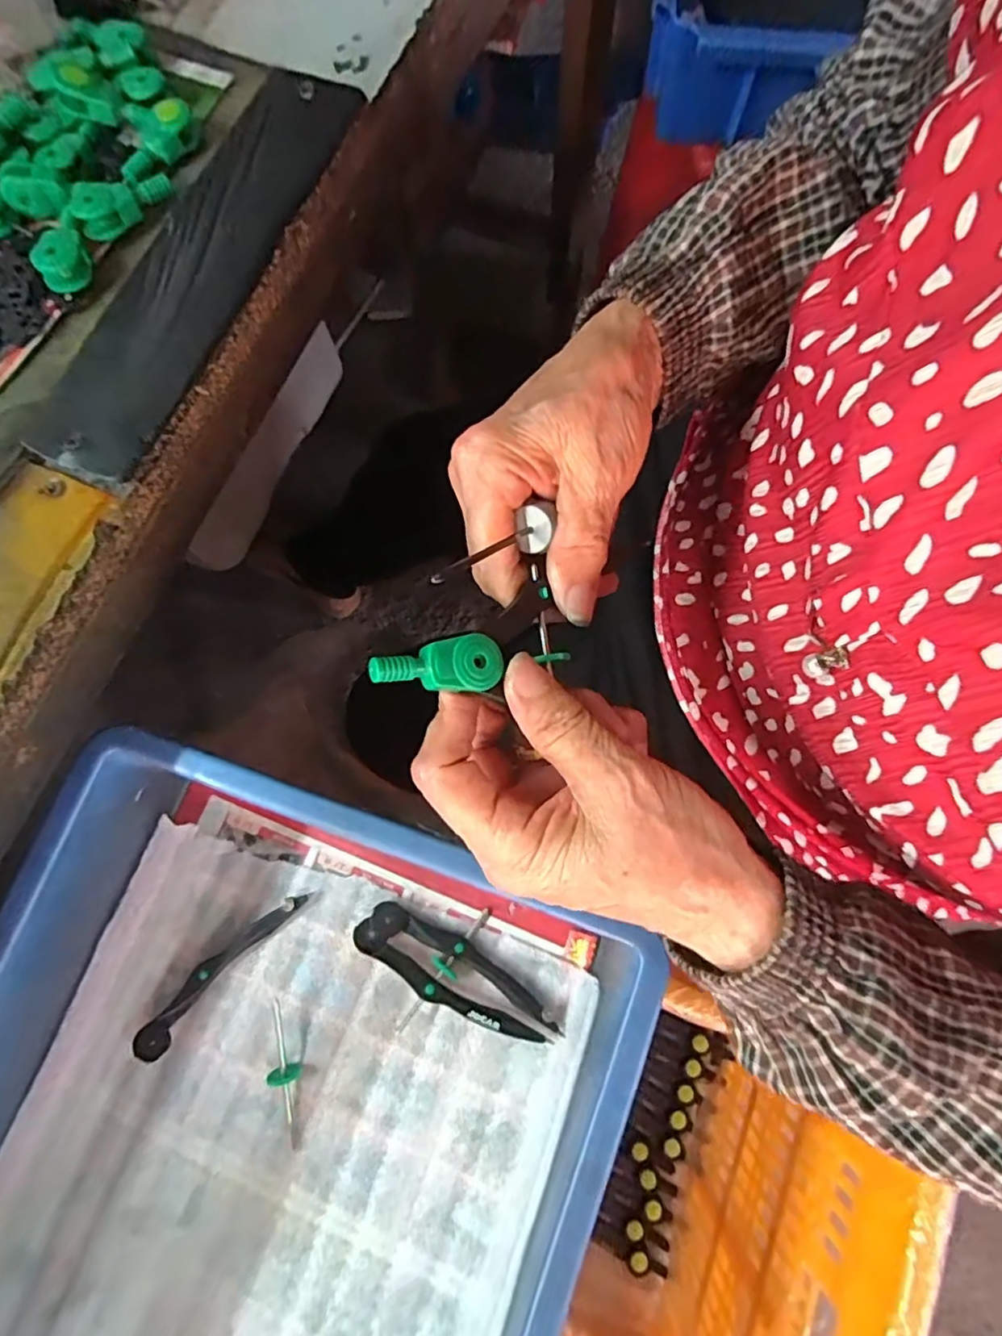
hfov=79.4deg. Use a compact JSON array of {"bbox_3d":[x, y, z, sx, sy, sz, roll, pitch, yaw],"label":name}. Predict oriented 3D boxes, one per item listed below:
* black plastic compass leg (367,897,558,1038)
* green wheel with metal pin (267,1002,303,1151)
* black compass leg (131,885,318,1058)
[{"bbox_3d":[-0.018,0.157,0.324,0.113,0.009,0.017,27,78,7],"label":"black plastic compass leg"},{"bbox_3d":[-0.112,0.210,0.312,0.015,0.013,0.069,-11,76,-2],"label":"green wheel with metal pin"},{"bbox_3d":[-0.150,0.162,0.328,0.018,0.008,0.117,43,81,10],"label":"black compass leg"}]

